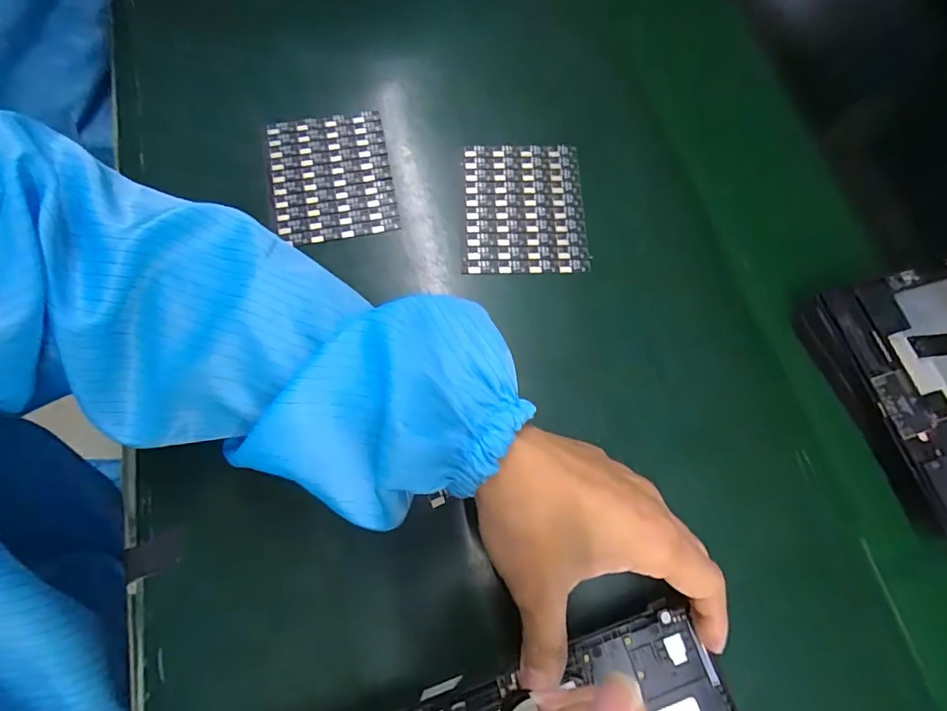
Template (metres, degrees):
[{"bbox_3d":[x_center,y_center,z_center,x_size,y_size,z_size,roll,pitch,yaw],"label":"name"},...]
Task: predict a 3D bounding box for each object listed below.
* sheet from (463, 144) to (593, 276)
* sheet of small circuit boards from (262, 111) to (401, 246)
[{"bbox_3d":[0.034,-0.099,0.321,0.081,0.005,0.093,1,69,-3],"label":"sheet"},{"bbox_3d":[-0.097,-0.121,0.322,0.081,0.004,0.093,-11,74,-5],"label":"sheet of small circuit boards"}]

